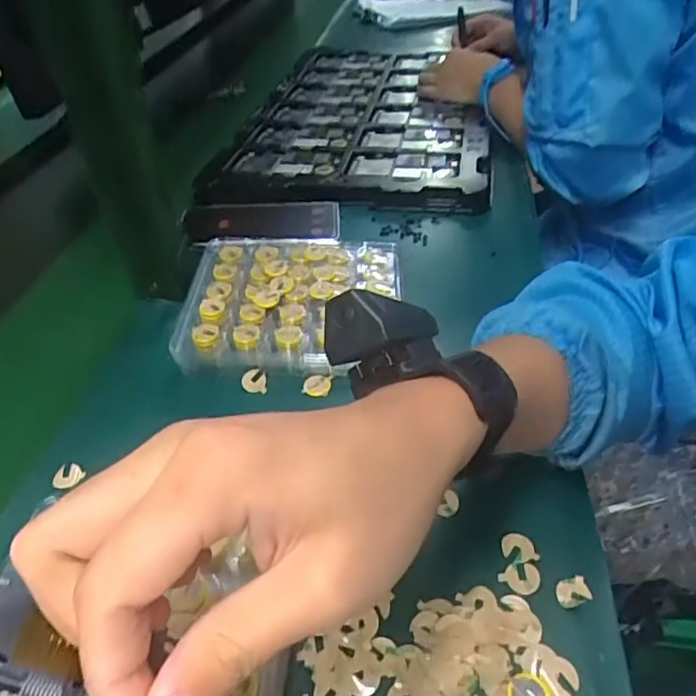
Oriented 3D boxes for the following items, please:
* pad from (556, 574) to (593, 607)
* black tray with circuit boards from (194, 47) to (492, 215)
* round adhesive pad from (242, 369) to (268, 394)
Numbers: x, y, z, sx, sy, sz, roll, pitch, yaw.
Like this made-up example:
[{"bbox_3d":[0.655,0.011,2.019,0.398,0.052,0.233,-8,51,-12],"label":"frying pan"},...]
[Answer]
[{"bbox_3d":[0.118,0.128,0.304,0.018,0.004,0.014,-13,41,-9],"label":"pad"},{"bbox_3d":[0.024,-0.339,0.788,0.308,0.032,0.530,1,41,8],"label":"black tray with circuit boards"},{"bbox_3d":[-0.071,0.025,0.431,0.020,0.018,0.004,7,10,19],"label":"round adhesive pad"}]

